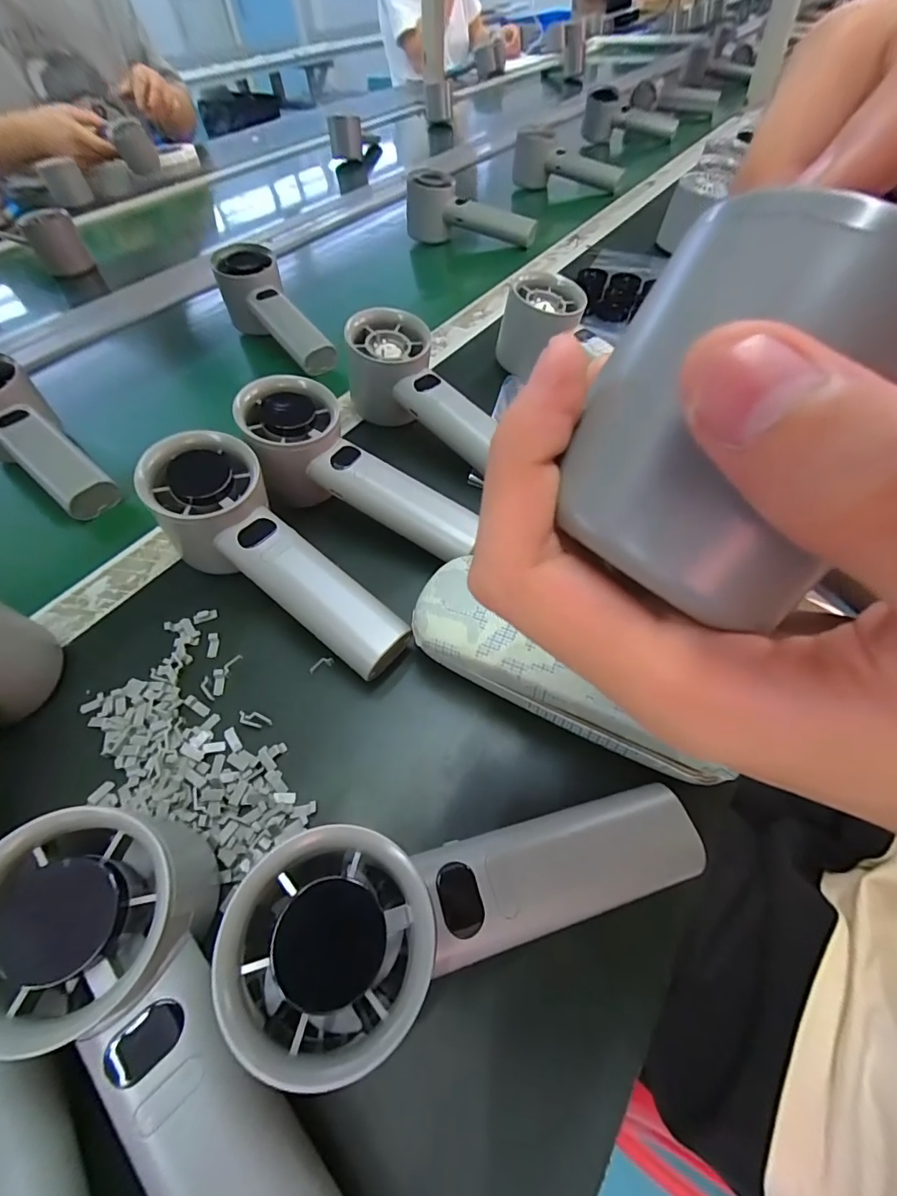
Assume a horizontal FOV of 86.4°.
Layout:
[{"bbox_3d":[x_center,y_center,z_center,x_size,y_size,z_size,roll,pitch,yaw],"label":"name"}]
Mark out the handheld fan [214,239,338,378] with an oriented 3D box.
[{"bbox_3d":[-0.160,-0.258,0.441,0.054,0.059,0.151,-33,71,-19],"label":"handheld fan"}]

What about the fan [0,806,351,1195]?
[{"bbox_3d":[-0.076,0.136,0.143,0.055,0.057,0.155,-38,75,-22],"label":"fan"}]

